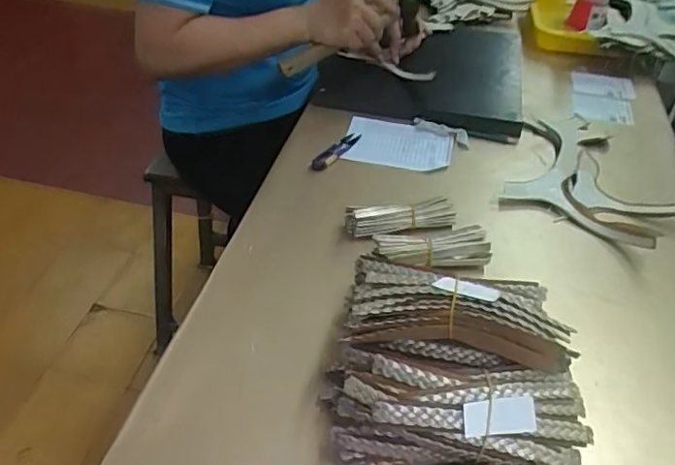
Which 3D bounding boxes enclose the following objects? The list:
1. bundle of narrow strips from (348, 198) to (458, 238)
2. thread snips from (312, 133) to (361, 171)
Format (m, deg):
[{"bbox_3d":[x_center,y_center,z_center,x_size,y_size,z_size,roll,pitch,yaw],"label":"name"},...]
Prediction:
[{"bbox_3d":[0.069,-0.018,0.615,0.117,0.041,0.027,-5,44,-10],"label":"bundle of narrow strips"},{"bbox_3d":[-0.001,-0.105,0.716,0.078,0.017,0.018,-38,52,-17],"label":"thread snips"}]

